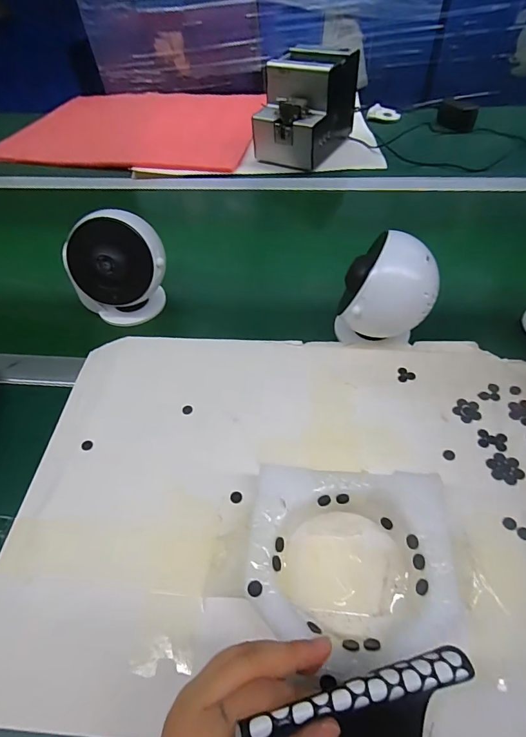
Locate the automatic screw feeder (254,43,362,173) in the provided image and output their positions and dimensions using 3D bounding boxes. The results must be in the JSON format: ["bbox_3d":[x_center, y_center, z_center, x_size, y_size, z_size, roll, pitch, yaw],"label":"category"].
[{"bbox_3d":[0.080,-0.488,0.741,0.126,0.140,0.186,24,57,21],"label":"automatic screw feeder"}]

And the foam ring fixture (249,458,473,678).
[{"bbox_3d":[0.064,0.145,0.296,0.142,0.039,0.132,2,52,7],"label":"foam ring fixture"}]

